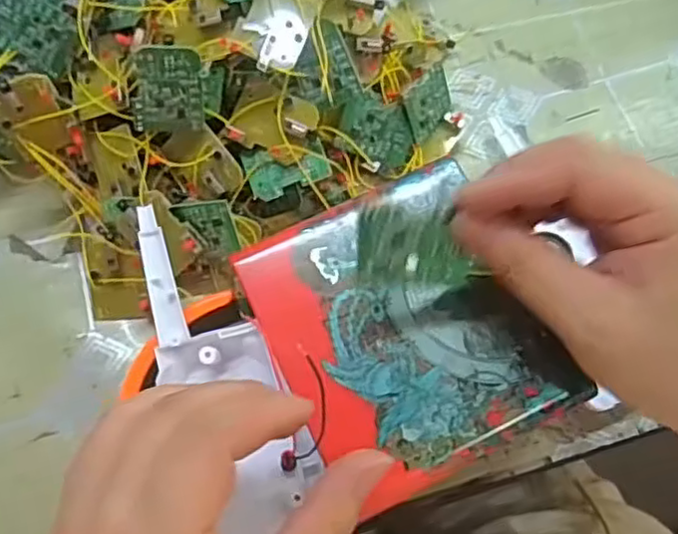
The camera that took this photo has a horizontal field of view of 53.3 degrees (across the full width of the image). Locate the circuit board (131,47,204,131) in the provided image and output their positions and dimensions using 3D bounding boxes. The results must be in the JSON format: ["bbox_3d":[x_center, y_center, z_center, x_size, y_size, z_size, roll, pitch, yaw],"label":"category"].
[{"bbox_3d":[-0.084,-0.087,0.331,0.033,0.041,0.004,-2,32,-8],"label":"circuit board"}]

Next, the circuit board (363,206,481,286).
[{"bbox_3d":[0.029,-0.007,0.247,0.043,0.004,0.030,2,114,-7],"label":"circuit board"}]

